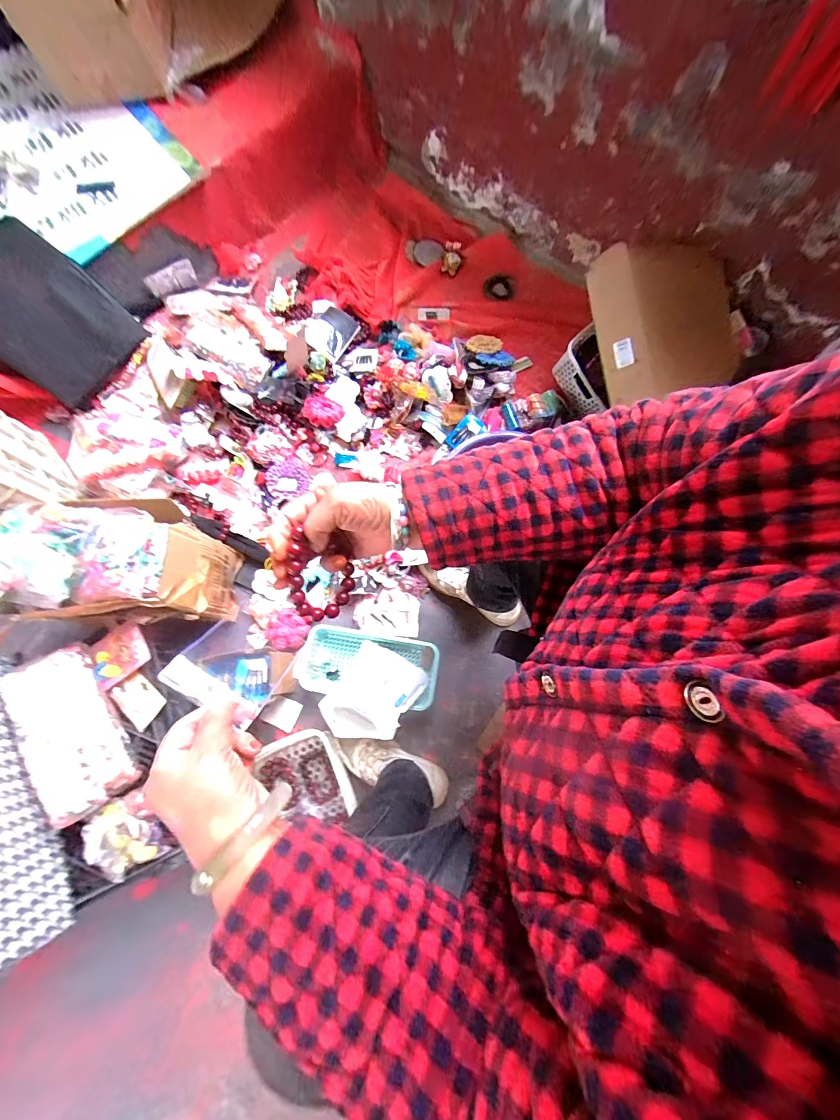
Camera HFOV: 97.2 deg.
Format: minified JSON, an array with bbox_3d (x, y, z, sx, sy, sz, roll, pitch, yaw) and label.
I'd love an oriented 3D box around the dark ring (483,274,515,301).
[{"bbox_3d":[0.214,-0.740,1.006,0.081,0.061,0.011,5,63,2],"label":"dark ring"}]

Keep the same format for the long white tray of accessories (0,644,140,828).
[{"bbox_3d":[-0.508,0.249,0.539,0.096,0.062,0.226,-36,77,-8],"label":"long white tray of accessories"}]

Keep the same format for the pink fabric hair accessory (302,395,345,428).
[{"bbox_3d":[-0.231,-0.355,0.890,0.084,0.035,0.074,34,73,-6],"label":"pink fabric hair accessory"}]

